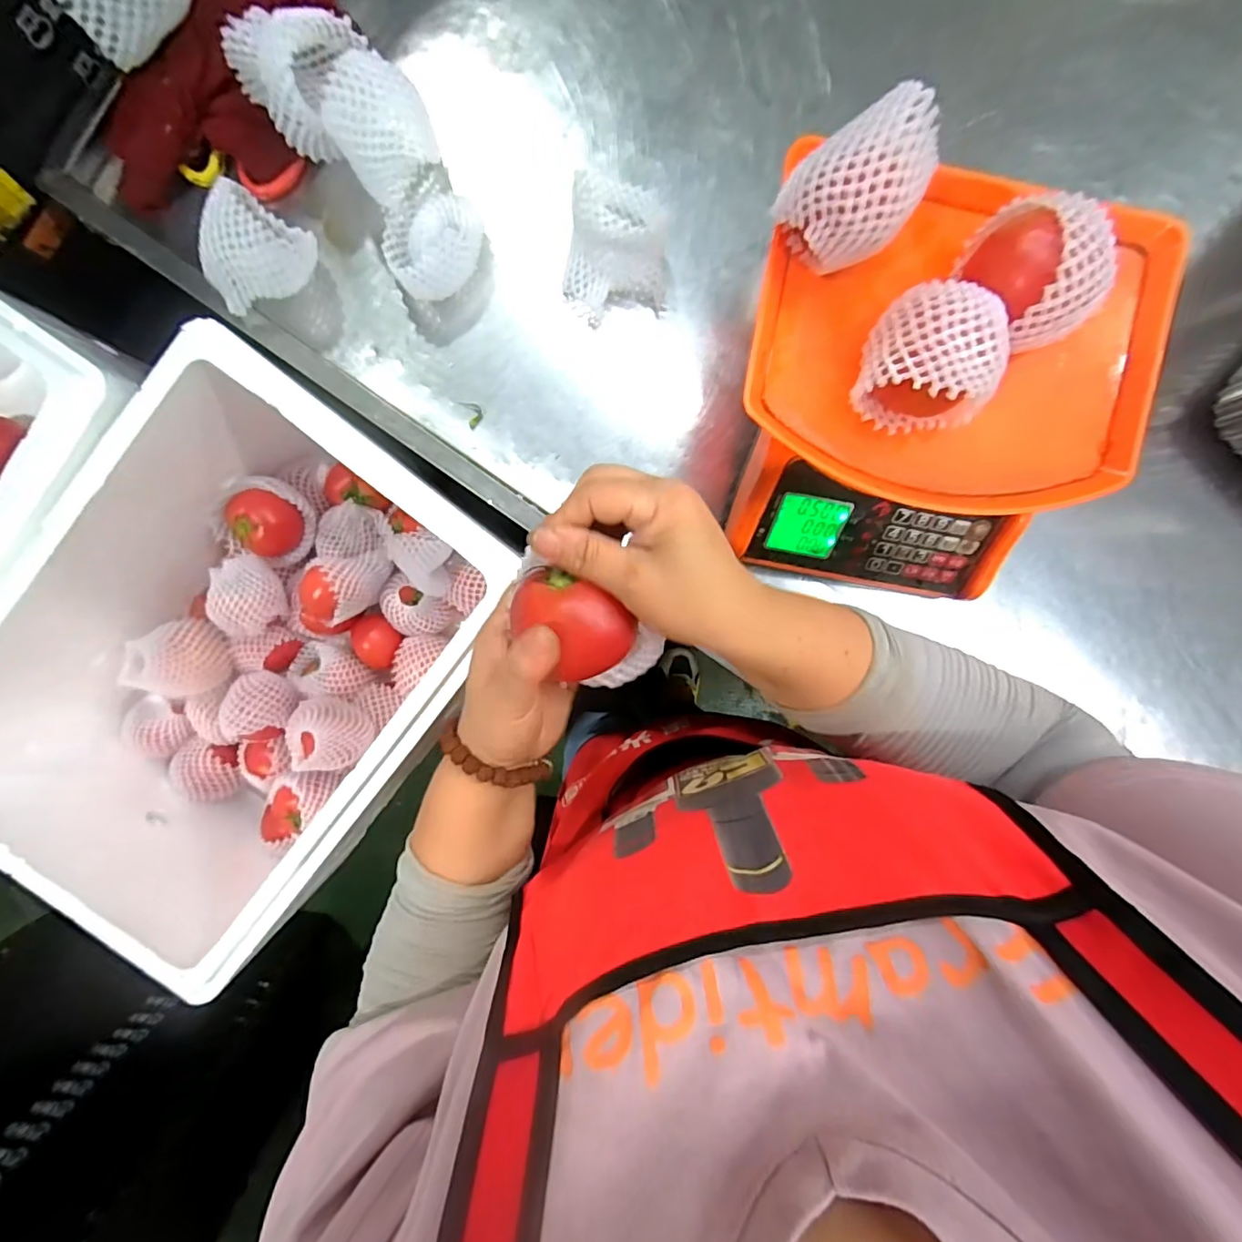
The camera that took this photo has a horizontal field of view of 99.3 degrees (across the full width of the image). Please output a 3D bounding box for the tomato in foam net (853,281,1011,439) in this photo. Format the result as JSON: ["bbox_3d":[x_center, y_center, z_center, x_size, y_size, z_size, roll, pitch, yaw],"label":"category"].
[{"bbox_3d":[0.198,-0.166,0.339,0.081,0.065,0.075,0,94,-2],"label":"tomato in foam net"}]

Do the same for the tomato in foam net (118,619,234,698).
[{"bbox_3d":[-0.485,0.040,0.578,0.078,0.068,0.082,-13,95,-1],"label":"tomato in foam net"}]

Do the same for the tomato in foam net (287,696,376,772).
[{"bbox_3d":[-0.321,0.121,0.588,0.072,0.074,0.078,0,94,-2],"label":"tomato in foam net"}]

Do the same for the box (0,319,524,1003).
[{"bbox_3d":[-0.366,0.033,0.553,0.370,0.199,0.503,34,92,-4],"label":"box"}]

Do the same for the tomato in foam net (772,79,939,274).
[{"bbox_3d":[0.142,-0.259,0.326,0.076,0.074,0.067,-34,95,1],"label":"tomato in foam net"}]

